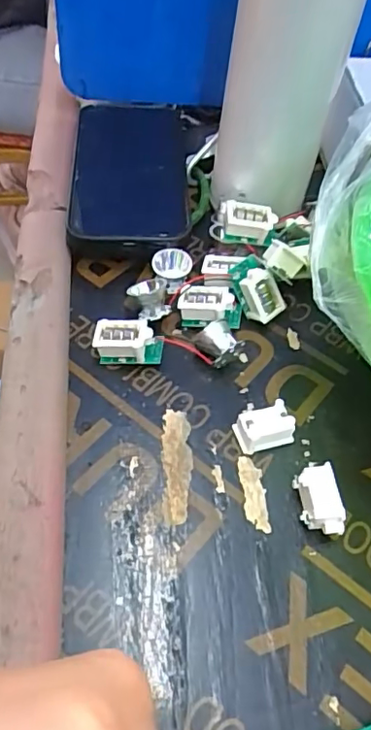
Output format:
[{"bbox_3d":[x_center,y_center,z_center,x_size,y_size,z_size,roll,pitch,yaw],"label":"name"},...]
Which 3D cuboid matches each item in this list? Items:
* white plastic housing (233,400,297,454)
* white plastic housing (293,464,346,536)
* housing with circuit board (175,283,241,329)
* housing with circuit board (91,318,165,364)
[{"bbox_3d":[0.038,0.031,0.265,0.028,0.015,0.017,-13,55,-16],"label":"white plastic housing"},{"bbox_3d":[0.059,0.061,0.242,0.017,0.019,0.029,1,53,-5],"label":"white plastic housing"},{"bbox_3d":[0.014,-0.032,0.304,0.034,0.017,0.020,12,53,3],"label":"housing with circuit board"},{"bbox_3d":[-0.030,-0.011,0.285,0.034,0.020,0.016,8,53,0],"label":"housing with circuit board"}]

